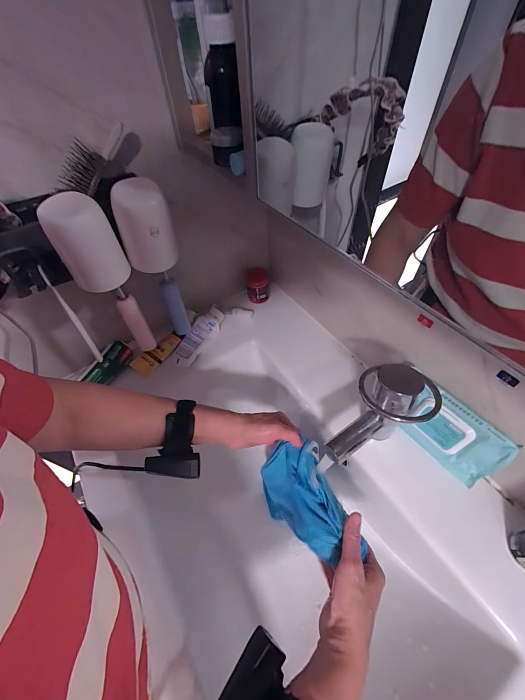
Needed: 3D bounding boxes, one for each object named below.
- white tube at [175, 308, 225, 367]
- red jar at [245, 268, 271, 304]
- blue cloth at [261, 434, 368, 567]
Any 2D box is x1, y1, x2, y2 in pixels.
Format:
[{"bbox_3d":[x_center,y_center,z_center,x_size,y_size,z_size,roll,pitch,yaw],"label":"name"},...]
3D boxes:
[{"bbox_3d":[-0.134,-0.031,0.605,0.048,0.027,0.146,24,58,20],"label":"white tube"},{"bbox_3d":[-0.011,-0.150,0.686,0.056,0.079,0.048,-6,53,-1],"label":"red jar"},{"bbox_3d":[0.048,0.226,0.426,0.044,0.175,0.141,-4,54,-23],"label":"blue cloth"}]

